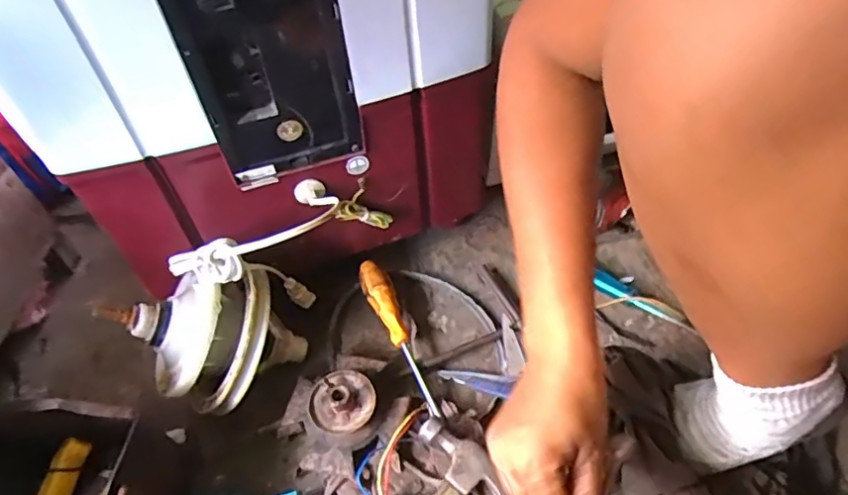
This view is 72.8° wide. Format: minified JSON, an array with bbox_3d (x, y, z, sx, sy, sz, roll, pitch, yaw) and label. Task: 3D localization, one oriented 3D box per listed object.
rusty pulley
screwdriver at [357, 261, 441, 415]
[{"bbox_3d":[-0.075,0.138,0.526,0.059,0.028,0.057,-2,50,2],"label":"rusty pulley"},{"bbox_3d":[-0.026,0.090,0.599,0.028,0.032,0.185,-21,52,-14],"label":"screwdriver"}]

